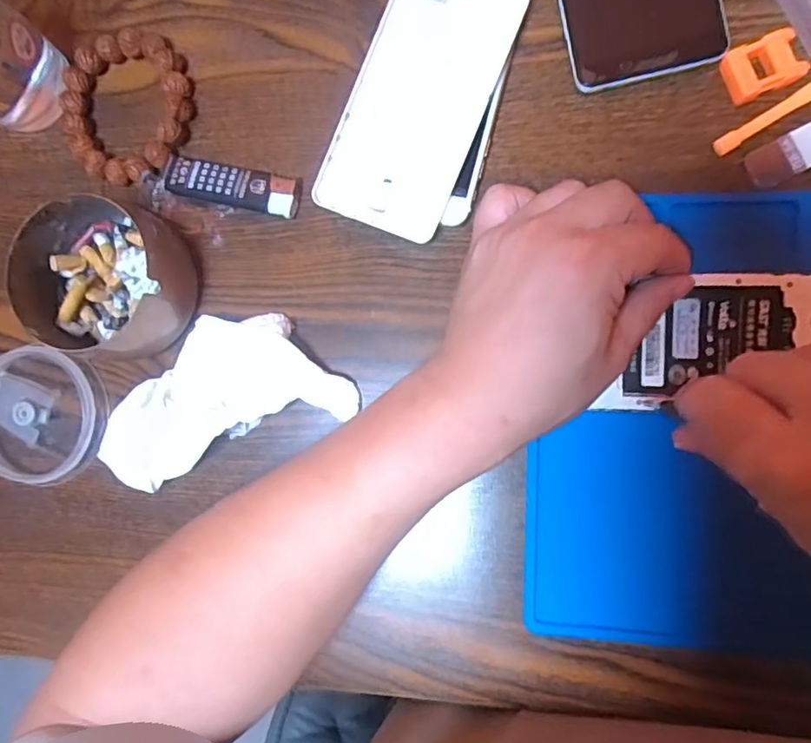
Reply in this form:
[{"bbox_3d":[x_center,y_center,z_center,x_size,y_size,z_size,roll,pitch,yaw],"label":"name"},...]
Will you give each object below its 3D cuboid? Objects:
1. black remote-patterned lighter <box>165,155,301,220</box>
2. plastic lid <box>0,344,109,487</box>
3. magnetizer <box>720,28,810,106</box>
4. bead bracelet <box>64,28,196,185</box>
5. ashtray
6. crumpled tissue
[{"bbox_3d":[-0.100,-0.107,0.335,0.080,0.012,0.023,13,91,9],"label":"black remote-patterned lighter"},{"bbox_3d":[-0.220,0.026,0.350,0.080,0.015,0.080,0,89,9],"label":"plastic lid"},{"bbox_3d":[0.180,-0.153,0.291,0.035,0.010,0.025,-21,86,8],"label":"magnetizer"},{"bbox_3d":[-0.165,-0.157,0.345,0.077,0.016,0.086,-10,87,9],"label":"bead bracelet"},{"bbox_3d":[-0.166,-0.052,0.327,0.085,0.045,0.083,0,89,9],"label":"ashtray"},{"bbox_3d":[-0.107,0.016,0.330,0.140,0.020,0.079,-28,85,8],"label":"crumpled tissue"}]

